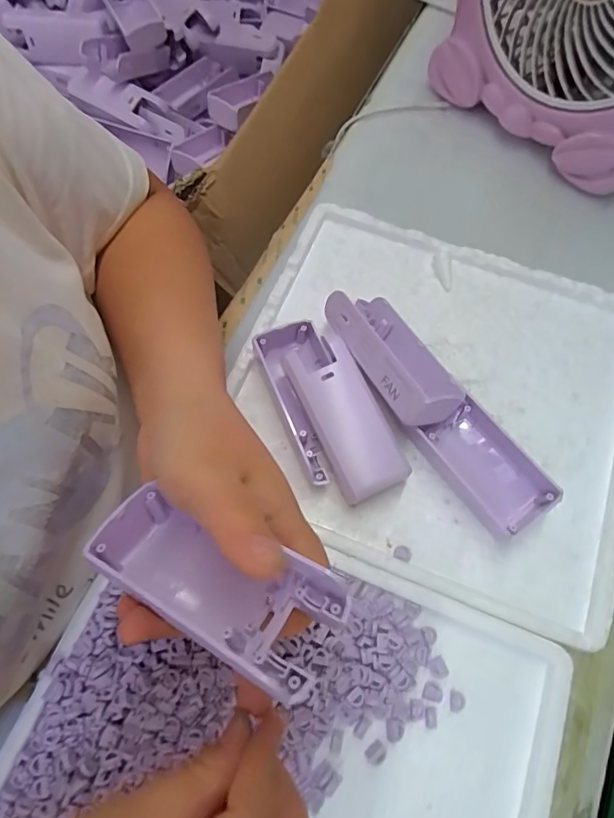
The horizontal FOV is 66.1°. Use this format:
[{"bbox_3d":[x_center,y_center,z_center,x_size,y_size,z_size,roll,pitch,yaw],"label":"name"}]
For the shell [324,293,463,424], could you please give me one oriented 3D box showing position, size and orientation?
[{"bbox_3d":[0.057,-0.037,0.311,0.046,0.030,0.106,1,46,-43],"label":"shell"}]

